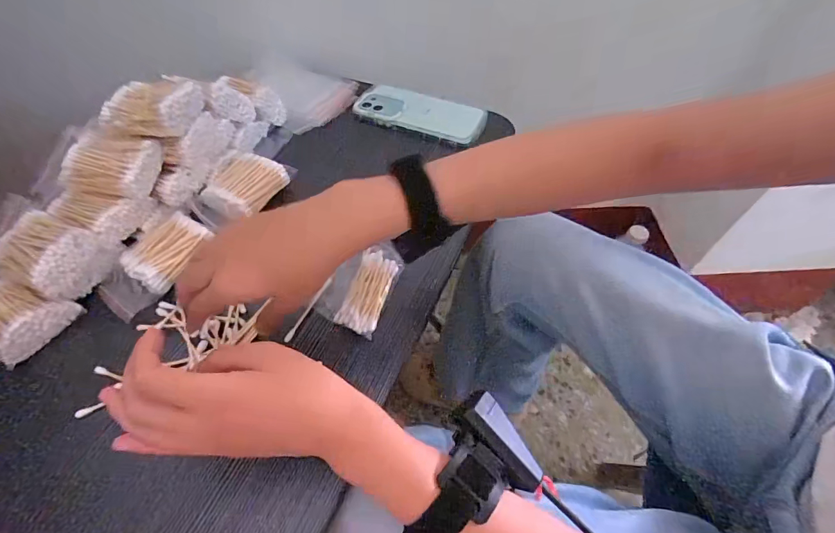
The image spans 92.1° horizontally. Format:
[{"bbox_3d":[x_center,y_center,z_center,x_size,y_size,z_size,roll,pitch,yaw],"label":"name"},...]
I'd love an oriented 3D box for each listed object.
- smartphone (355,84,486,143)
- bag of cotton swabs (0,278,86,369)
[{"bbox_3d":[0.003,-0.196,0.510,0.162,0.018,0.068,14,55,10],"label":"smartphone"},{"bbox_3d":[-0.338,0.040,0.339,0.070,0.027,0.061,25,58,18],"label":"bag of cotton swabs"}]

